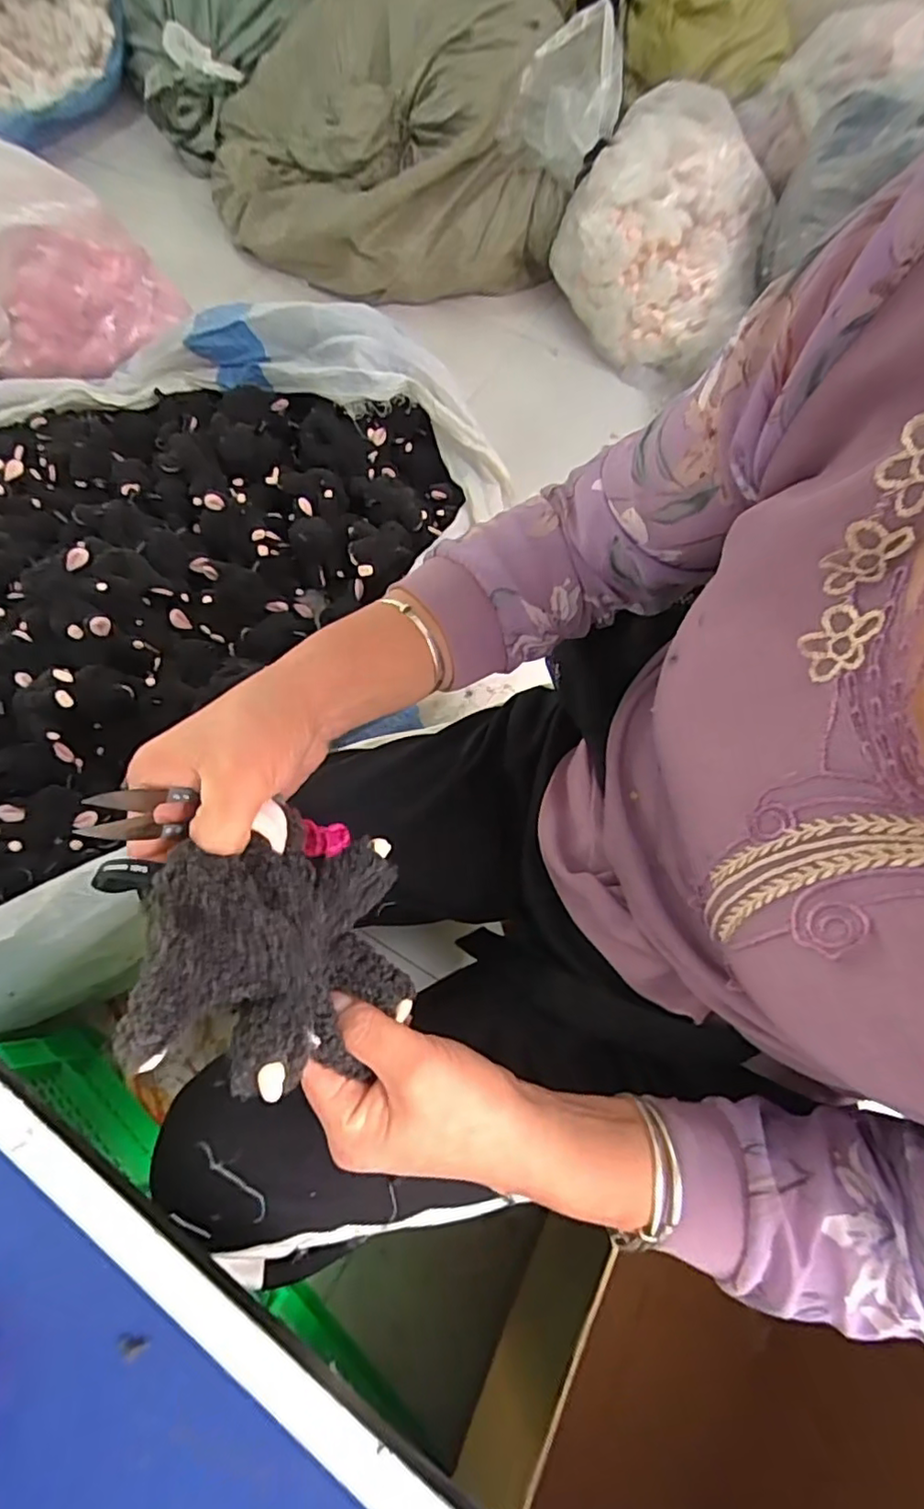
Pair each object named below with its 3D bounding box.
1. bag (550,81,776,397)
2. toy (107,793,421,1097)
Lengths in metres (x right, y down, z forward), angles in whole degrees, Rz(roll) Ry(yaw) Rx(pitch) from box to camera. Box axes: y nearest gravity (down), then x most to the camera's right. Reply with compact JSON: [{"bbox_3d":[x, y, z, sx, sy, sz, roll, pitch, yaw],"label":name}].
[{"bbox_3d":[0.383,-0.979,1.190,0.414,0.297,0.291,35,72,12],"label":"bag"},{"bbox_3d":[-0.083,0.089,0.291,0.134,0.050,0.123,22,55,-36],"label":"toy"}]

